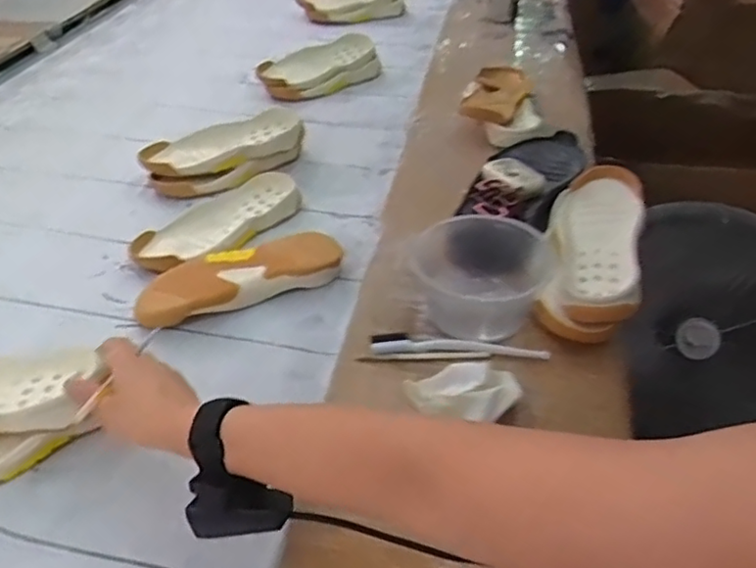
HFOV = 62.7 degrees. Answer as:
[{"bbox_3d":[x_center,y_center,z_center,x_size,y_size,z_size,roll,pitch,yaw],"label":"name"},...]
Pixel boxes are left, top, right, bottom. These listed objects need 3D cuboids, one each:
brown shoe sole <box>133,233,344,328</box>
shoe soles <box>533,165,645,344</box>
[{"bbox_3d":[-0.161,-0.011,0.727,0.234,0.037,0.076,-16,43,-18],"label":"brown shoe sole"},{"bbox_3d":[0.234,-0.041,0.678,0.098,0.050,0.250,12,42,14],"label":"shoe soles"}]

